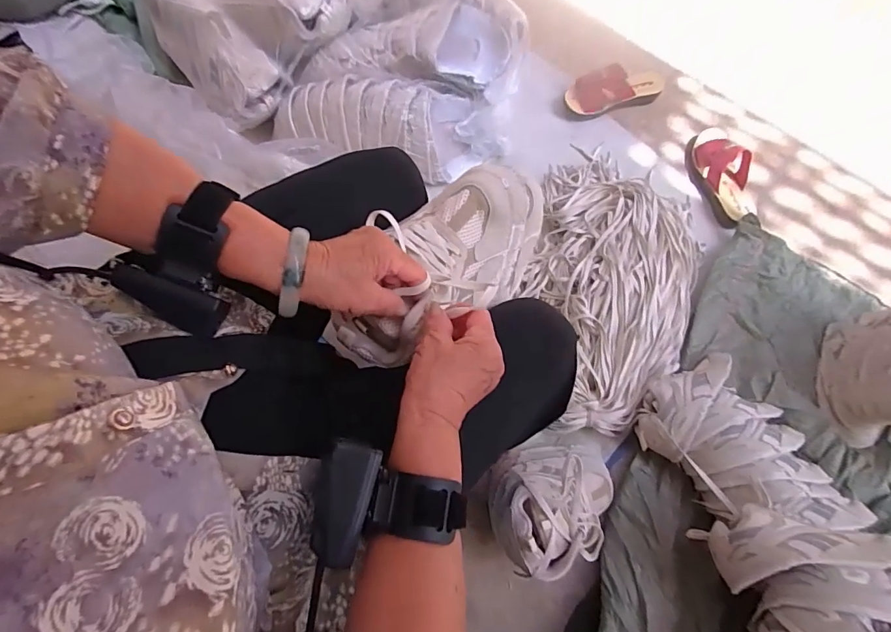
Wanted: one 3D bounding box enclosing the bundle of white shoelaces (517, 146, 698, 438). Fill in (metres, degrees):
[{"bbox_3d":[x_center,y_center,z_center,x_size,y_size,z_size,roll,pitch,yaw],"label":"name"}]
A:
[{"bbox_3d":[0.307,-0.074,0.824,0.306,0.113,0.567,14,77,6],"label":"bundle of white shoelaces"}]

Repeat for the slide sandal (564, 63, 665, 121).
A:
[{"bbox_3d":[0.368,-0.489,0.946,0.219,0.053,0.088,-20,76,-3],"label":"slide sandal"}]

